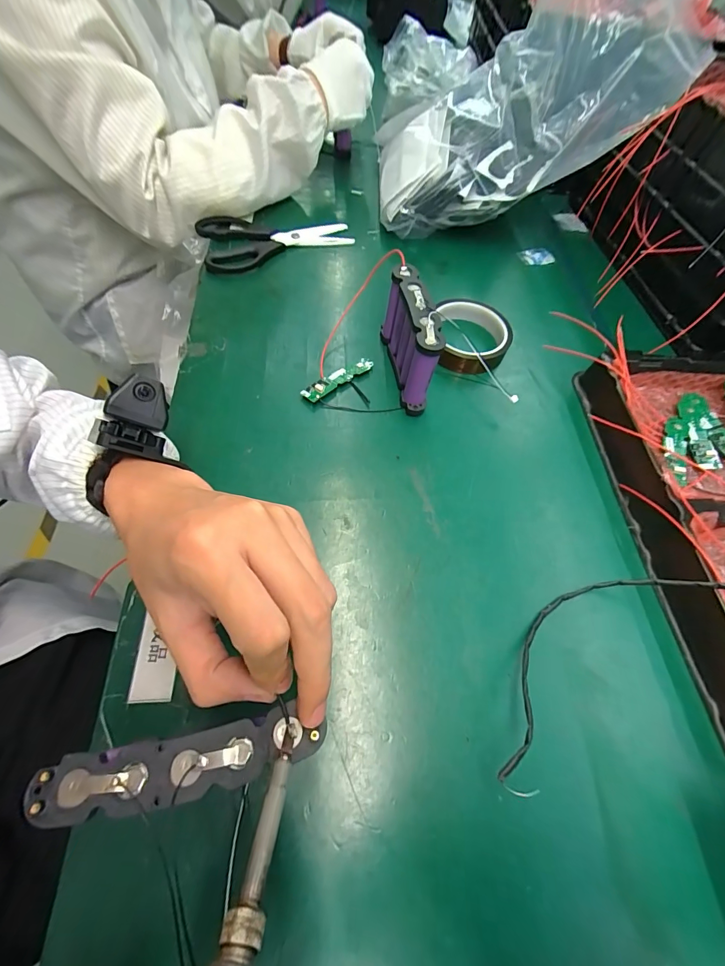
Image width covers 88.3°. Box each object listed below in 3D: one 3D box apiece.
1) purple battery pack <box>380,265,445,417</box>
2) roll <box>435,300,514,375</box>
[{"bbox_3d":[0.044,-0.132,0.352,0.025,0.081,0.112,-8,62,-10],"label":"purple battery pack"},{"bbox_3d":[0.114,-0.157,0.401,0.084,0.027,0.095,27,62,10],"label":"roll"}]

